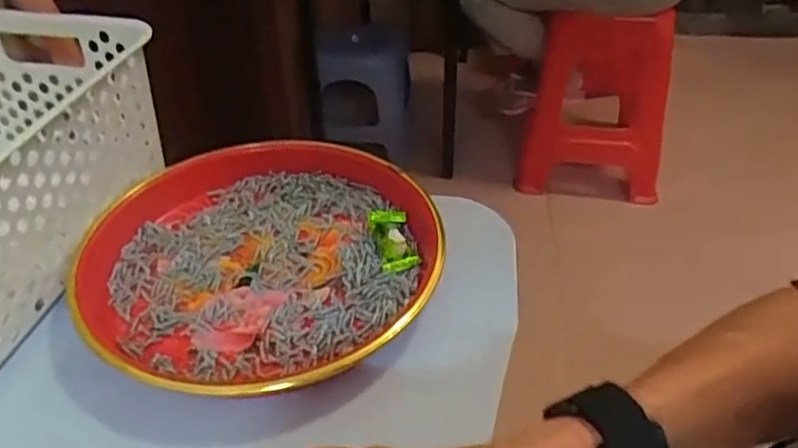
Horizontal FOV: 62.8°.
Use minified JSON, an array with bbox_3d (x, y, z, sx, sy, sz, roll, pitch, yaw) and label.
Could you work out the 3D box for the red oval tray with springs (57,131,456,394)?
[{"bbox_3d":[-0.084,0.017,0.412,0.219,0.030,0.215,-14,40,-17],"label":"red oval tray with springs"}]

